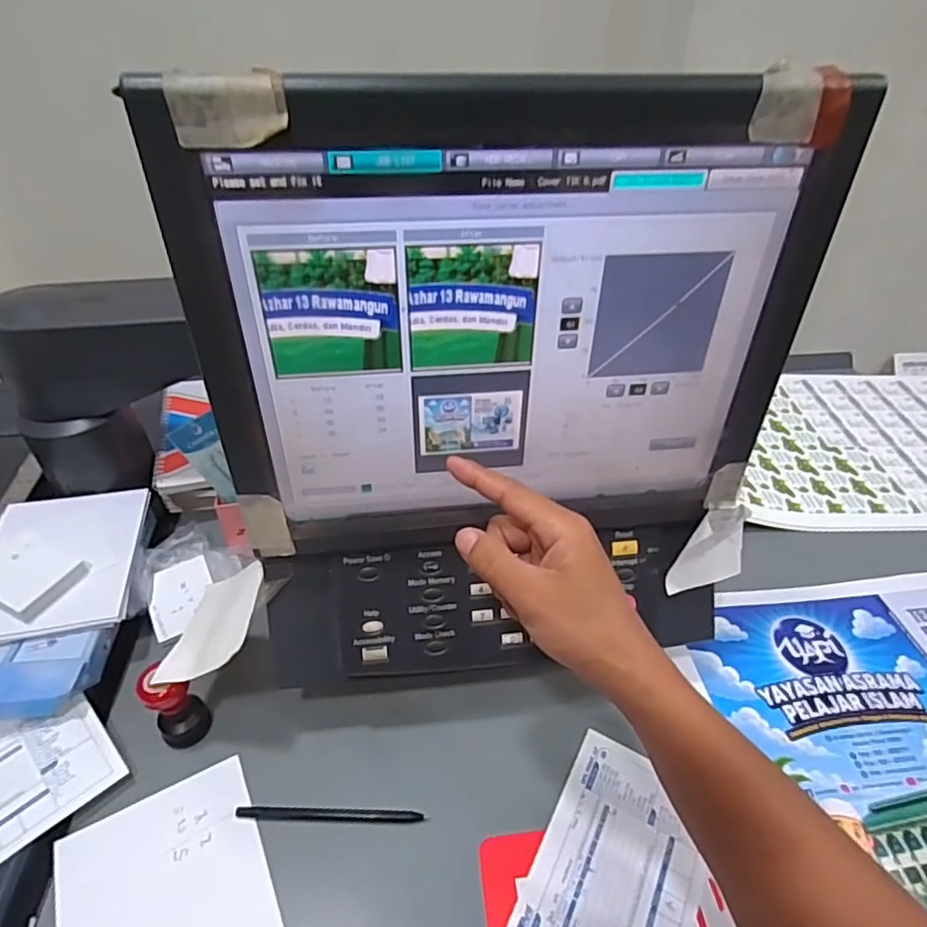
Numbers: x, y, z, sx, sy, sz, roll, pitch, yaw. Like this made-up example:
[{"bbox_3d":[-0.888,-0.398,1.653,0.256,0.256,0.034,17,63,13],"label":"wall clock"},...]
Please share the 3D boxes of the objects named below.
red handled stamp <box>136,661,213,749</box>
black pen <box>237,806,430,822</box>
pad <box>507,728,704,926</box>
[{"bbox_3d":[-0.225,0.188,0.461,0.036,0.075,0.033,1,41,-1],"label":"red handled stamp"},{"bbox_3d":[-0.097,0.258,0.435,0.136,0.005,0.008,1,41,0],"label":"black pen"},{"bbox_3d":[0.109,0.281,0.416,0.104,0.004,0.156,20,45,21],"label":"pad"}]

